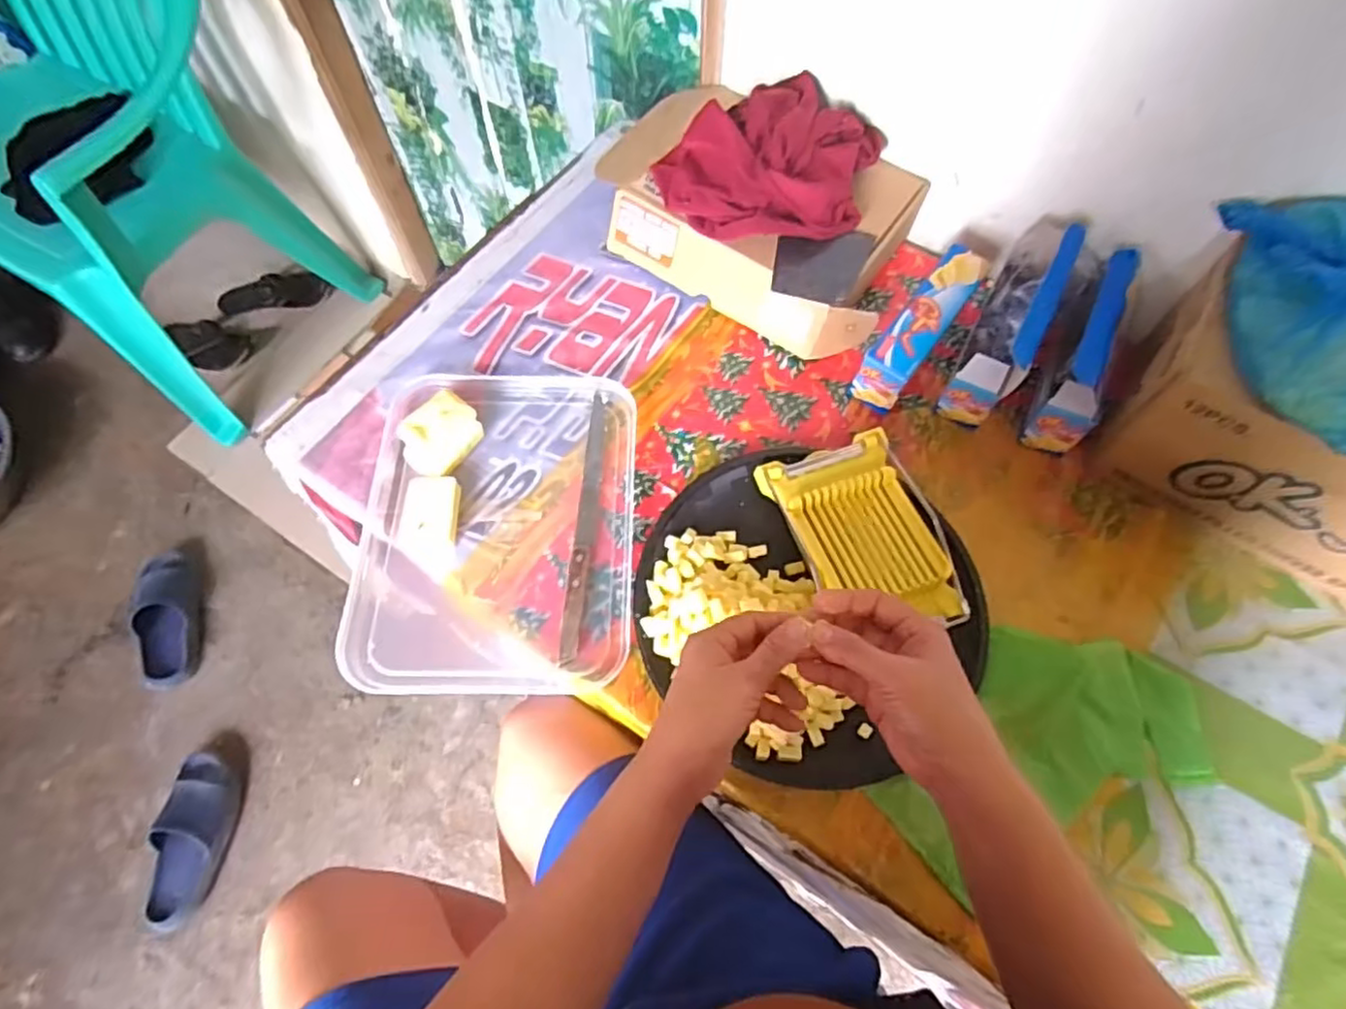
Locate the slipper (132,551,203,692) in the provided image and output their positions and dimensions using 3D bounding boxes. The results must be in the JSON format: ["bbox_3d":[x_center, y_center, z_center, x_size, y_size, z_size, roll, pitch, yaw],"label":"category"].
[{"bbox_3d":[-0.982,0.213,1.322,0.116,0.083,0.270,-18,65,-8],"label":"slipper"}]

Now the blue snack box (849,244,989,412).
[{"bbox_3d":[0.250,-0.176,0.688,0.050,0.076,0.176,33,68,15],"label":"blue snack box"}]

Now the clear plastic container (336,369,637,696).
[{"bbox_3d":[-0.157,0.003,0.618,0.237,0.041,0.316,0,64,0],"label":"clear plastic container"}]

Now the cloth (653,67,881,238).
[{"bbox_3d":[0.100,-0.365,0.694,0.216,0.075,0.172,5,64,3],"label":"cloth"}]

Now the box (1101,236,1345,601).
[{"bbox_3d":[0.554,-0.059,0.586,0.287,0.157,0.164,29,68,14],"label":"box"}]

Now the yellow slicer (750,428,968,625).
[{"bbox_3d":[0.168,0.028,0.608,0.120,0.044,0.182,-18,65,-9],"label":"yellow slicer"}]

